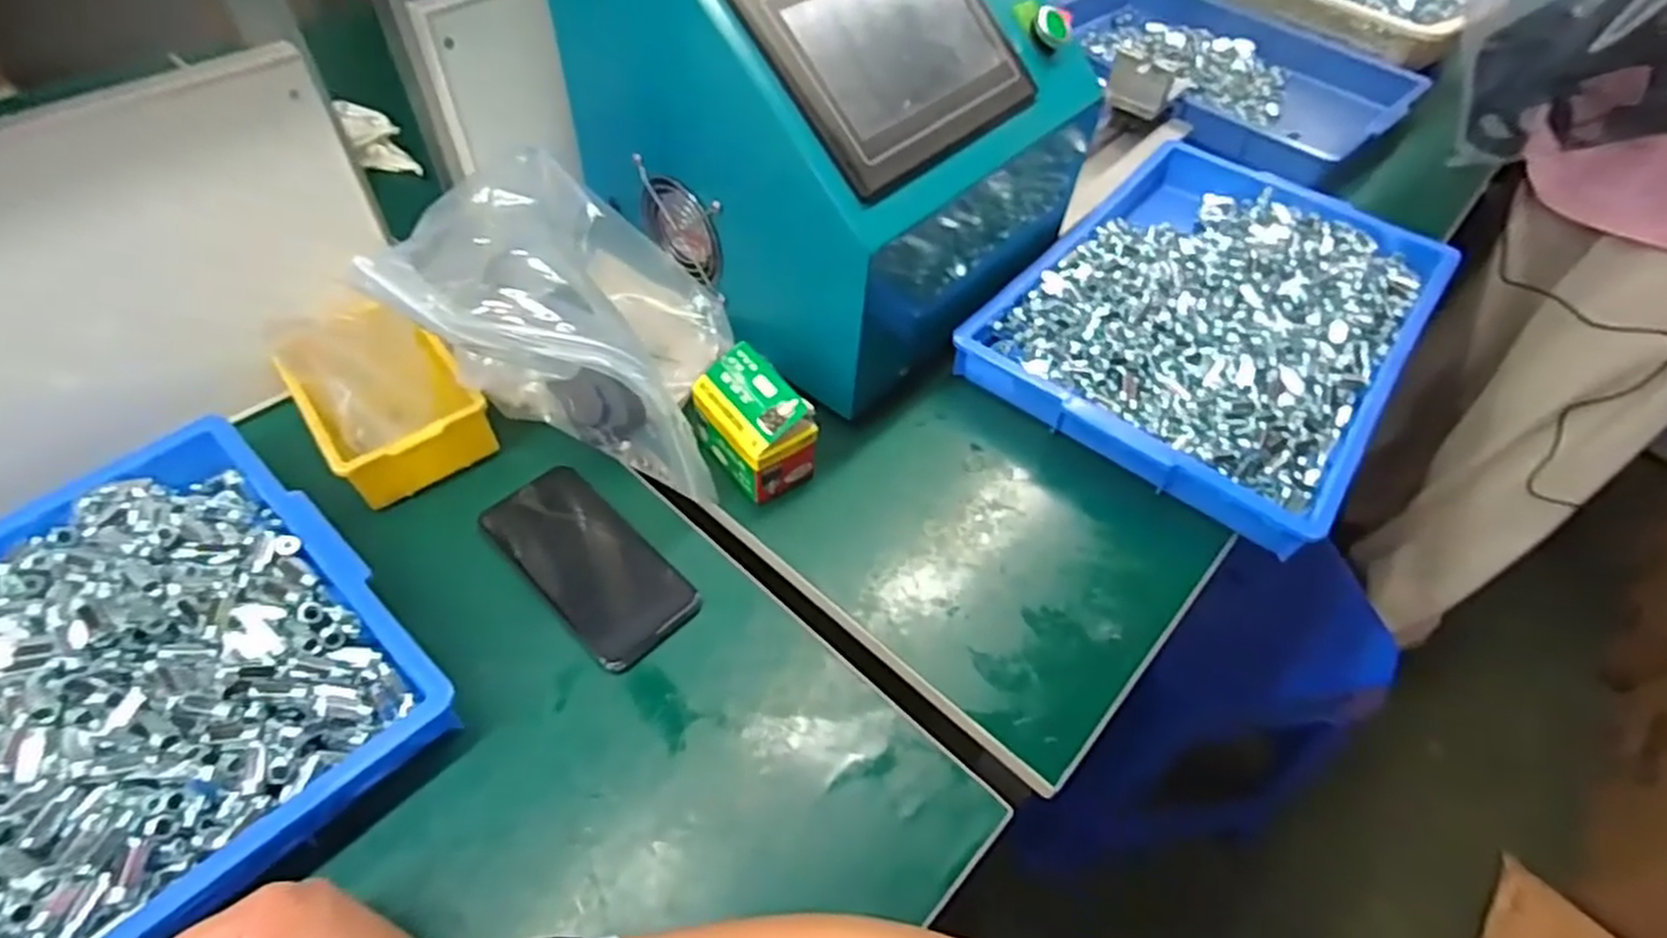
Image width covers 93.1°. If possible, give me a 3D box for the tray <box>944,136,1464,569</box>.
[{"bbox_3d":[0.338,-0.140,0.688,0.285,0.050,0.422,34,57,21],"label":"tray"}]

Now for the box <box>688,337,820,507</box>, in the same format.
[{"bbox_3d":[-0.057,-0.030,0.556,0.055,0.077,0.085,-31,60,-25],"label":"box"}]

